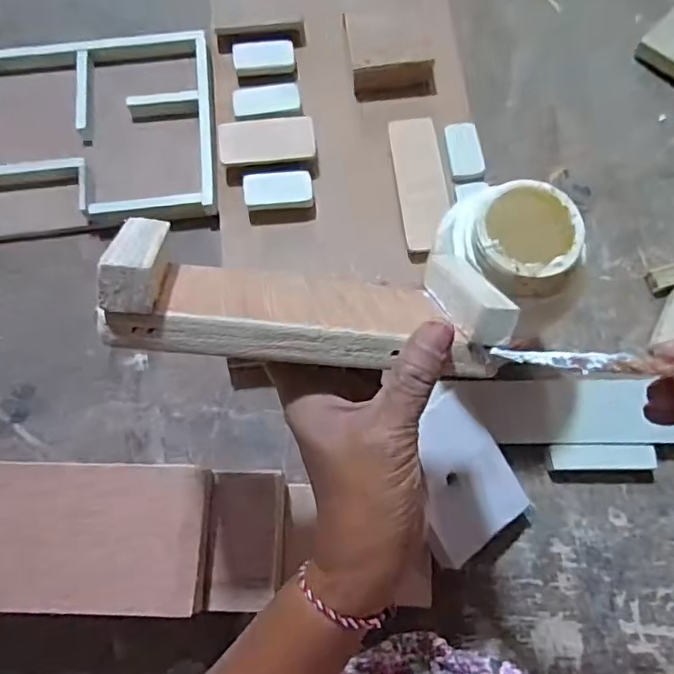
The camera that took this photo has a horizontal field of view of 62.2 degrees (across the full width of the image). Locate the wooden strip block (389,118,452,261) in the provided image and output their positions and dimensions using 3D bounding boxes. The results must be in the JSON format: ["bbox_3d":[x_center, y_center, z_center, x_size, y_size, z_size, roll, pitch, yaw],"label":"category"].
[{"bbox_3d":[0.073,-0.129,0.480,0.041,0.007,0.131,-6,73,-2],"label":"wooden strip block"}]

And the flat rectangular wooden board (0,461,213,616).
[{"bbox_3d":[-0.180,0.117,0.333,0.200,0.028,0.081,1,73,1],"label":"flat rectangular wooden board"}]

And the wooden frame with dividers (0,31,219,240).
[{"bbox_3d":[-0.225,-0.190,0.522,0.221,0.030,0.201,-6,73,-2],"label":"wooden frame with dividers"}]

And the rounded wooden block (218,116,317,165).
[{"bbox_3d":[-0.062,-0.175,0.495,0.084,0.013,0.040,-3,73,-1],"label":"rounded wooden block"}]

